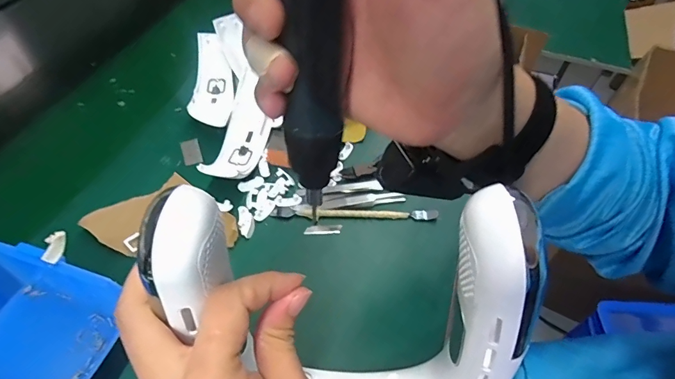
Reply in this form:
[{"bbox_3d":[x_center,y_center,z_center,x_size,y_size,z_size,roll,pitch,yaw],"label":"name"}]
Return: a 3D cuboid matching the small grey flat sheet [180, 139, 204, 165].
[{"bbox_3d":[-0.171,-0.044,0.472,0.020,0.004,0.038,-18,60,-12],"label":"small grey flat sheet"}]

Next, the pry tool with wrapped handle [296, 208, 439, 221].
[{"bbox_3d":[0.033,0.026,0.423,0.147,0.014,0.011,-2,50,0],"label":"pry tool with wrapped handle"}]

